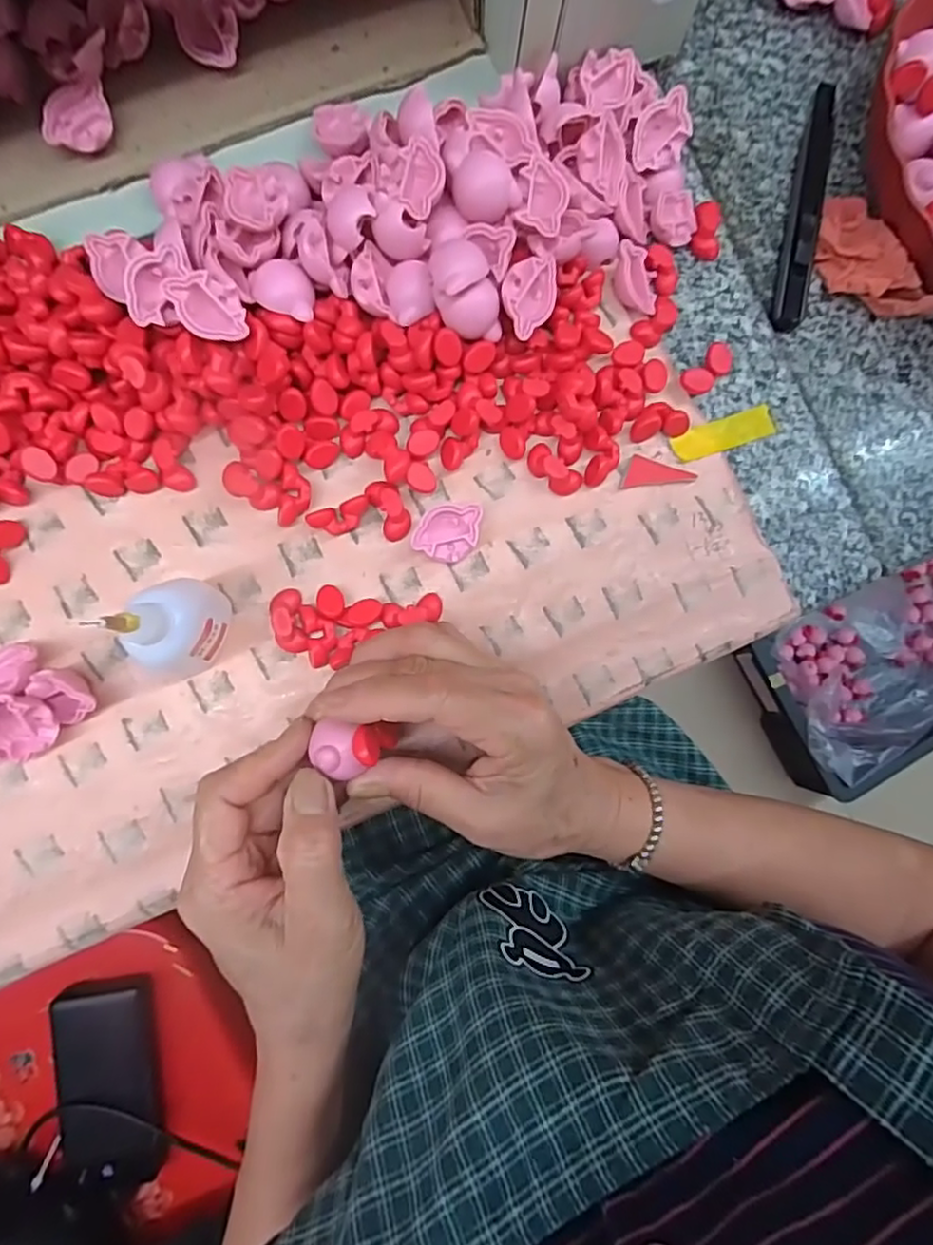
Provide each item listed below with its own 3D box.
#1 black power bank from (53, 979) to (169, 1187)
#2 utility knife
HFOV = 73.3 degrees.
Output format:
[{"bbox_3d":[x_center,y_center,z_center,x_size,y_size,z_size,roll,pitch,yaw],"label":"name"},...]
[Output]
[{"bbox_3d":[-0.293,0.376,0.514,0.072,0.025,0.162,-3,86,-4],"label":"black power bank"},{"bbox_3d":[0.197,-0.241,0.360,0.020,0.016,0.152,12,89,-5],"label":"utility knife"}]

